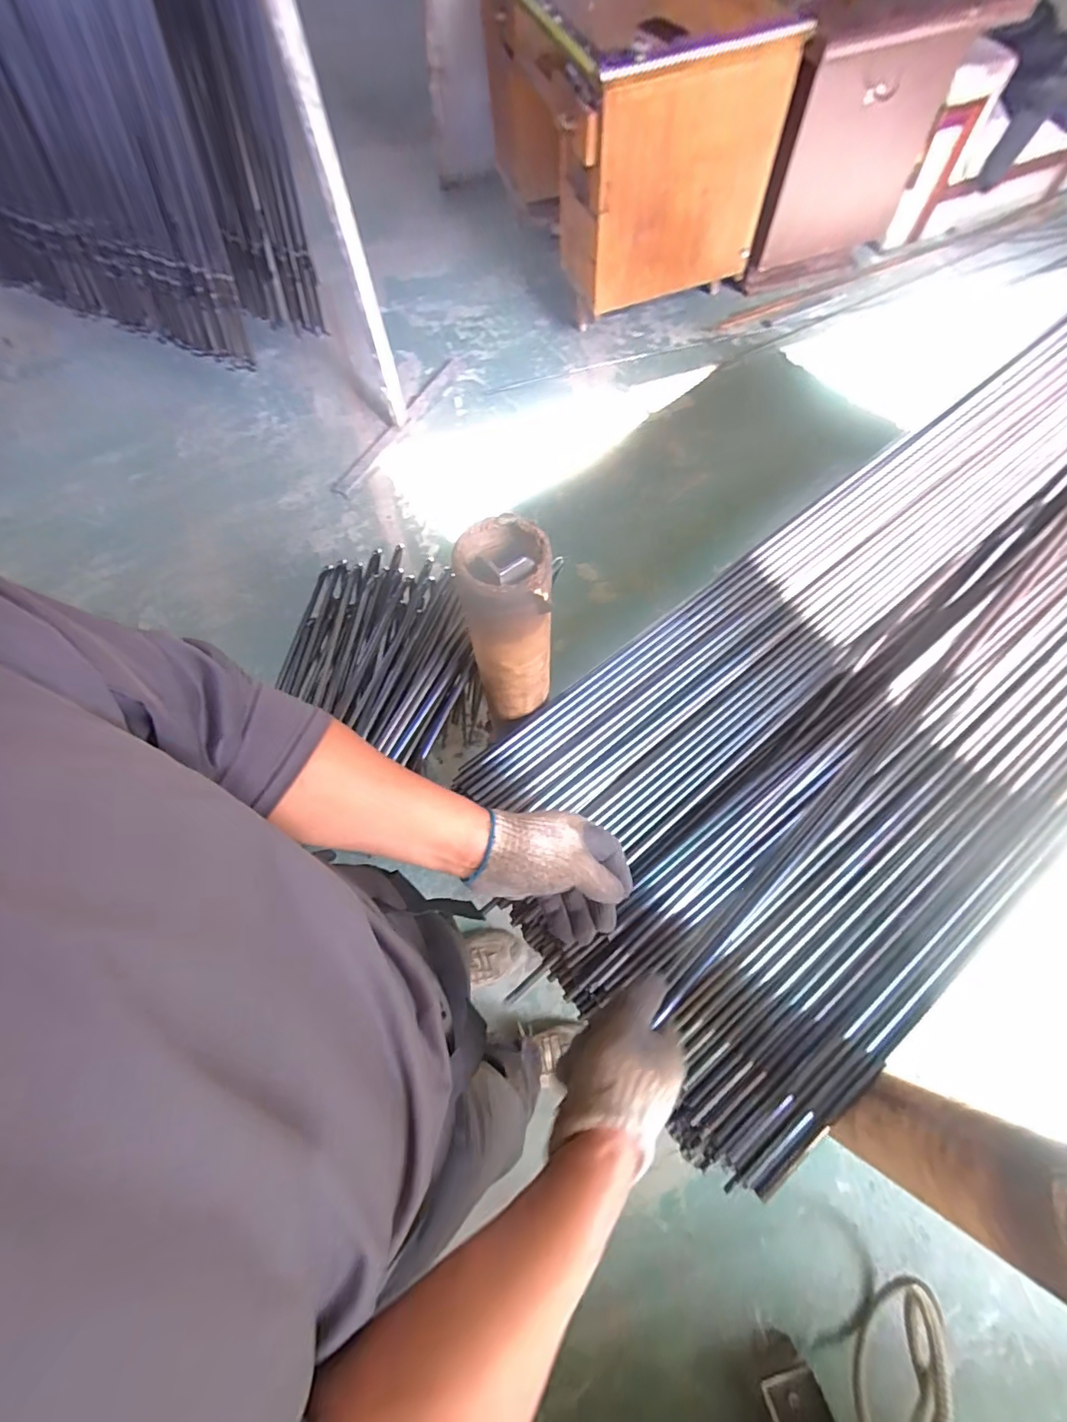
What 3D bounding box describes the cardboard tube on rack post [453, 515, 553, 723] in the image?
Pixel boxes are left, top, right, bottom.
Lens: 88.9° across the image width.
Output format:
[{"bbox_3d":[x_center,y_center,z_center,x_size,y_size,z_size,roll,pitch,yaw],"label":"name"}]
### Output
[{"bbox_3d":[-0.022,-0.079,0.593,0.082,0.283,0.081,-2,67,2],"label":"cardboard tube on rack post"}]

